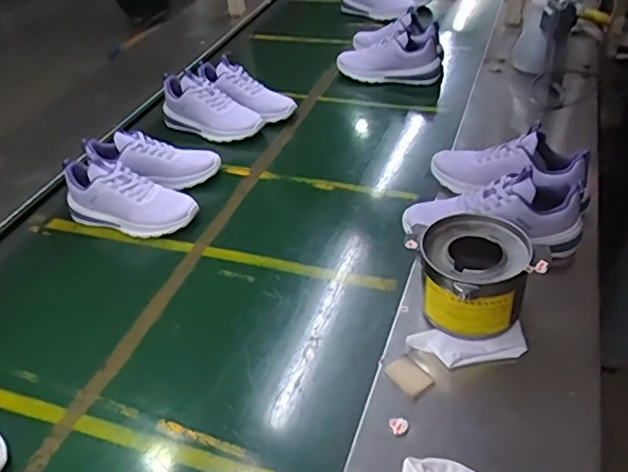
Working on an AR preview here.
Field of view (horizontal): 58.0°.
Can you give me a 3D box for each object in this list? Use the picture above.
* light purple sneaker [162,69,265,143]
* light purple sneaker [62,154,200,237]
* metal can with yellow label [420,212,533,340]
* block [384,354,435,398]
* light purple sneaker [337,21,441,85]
[{"bbox_3d":[-0.240,-0.298,1.318,0.248,0.111,0.090,20,47,27],"label":"light purple sneaker"},{"bbox_3d":[-0.343,-0.071,1.041,0.245,0.112,0.084,7,40,17],"label":"light purple sneaker"},{"bbox_3d":[0.219,0.060,0.794,0.136,0.118,0.141,-4,38,3],"label":"metal can with yellow label"},{"bbox_3d":[0.126,0.184,0.743,0.041,0.010,0.055,-29,47,-27],"label":"block"},{"bbox_3d":[0.202,-0.480,1.502,0.264,0.134,0.090,9,40,19],"label":"light purple sneaker"}]

